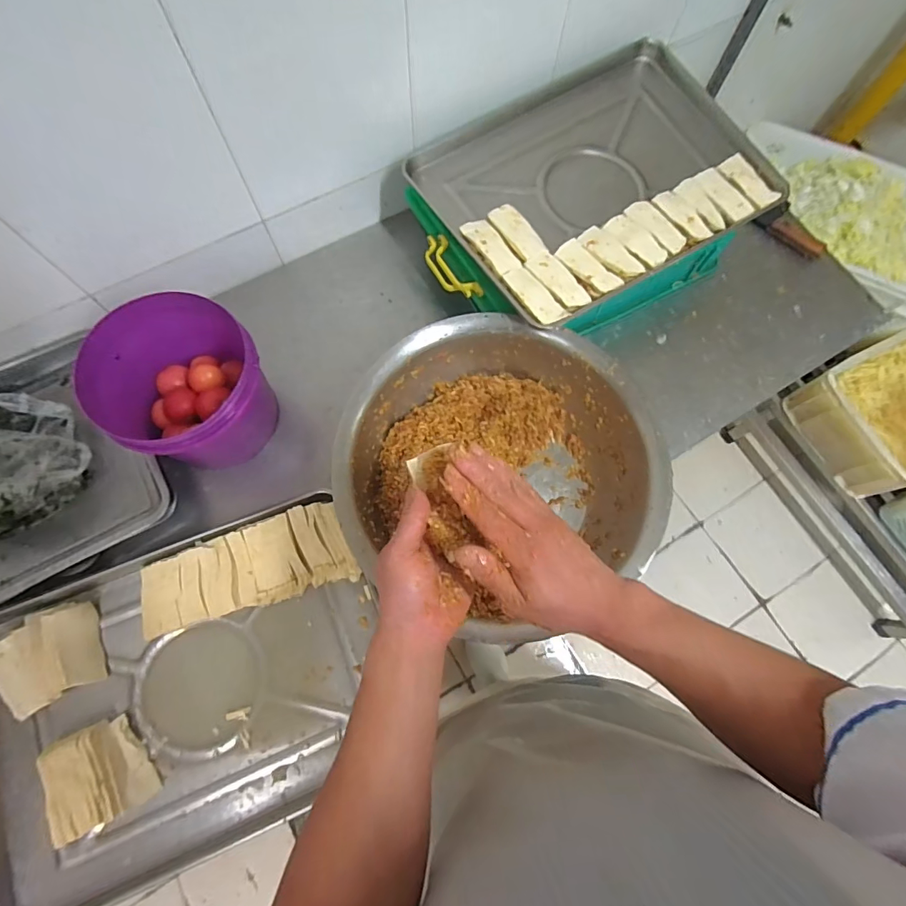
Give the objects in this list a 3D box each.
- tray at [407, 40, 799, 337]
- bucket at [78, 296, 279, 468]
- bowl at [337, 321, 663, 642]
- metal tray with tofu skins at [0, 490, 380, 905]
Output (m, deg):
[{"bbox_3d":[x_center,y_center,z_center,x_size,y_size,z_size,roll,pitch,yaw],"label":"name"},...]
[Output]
[{"bbox_3d":[0.254,-0.493,0.830,0.586,0.040,0.423,-31,76,-11],"label":"tray"},{"bbox_3d":[-0.424,-0.109,0.744,0.267,0.182,0.229,40,75,10],"label":"bucket"},{"bbox_3d":[0.060,0.015,0.740,0.462,0.158,0.426,1,72,-2],"label":"bowl"},{"bbox_3d":[-0.387,0.349,0.689,0.567,0.074,0.424,-21,74,-9],"label":"metal tray with tofu skins"}]

